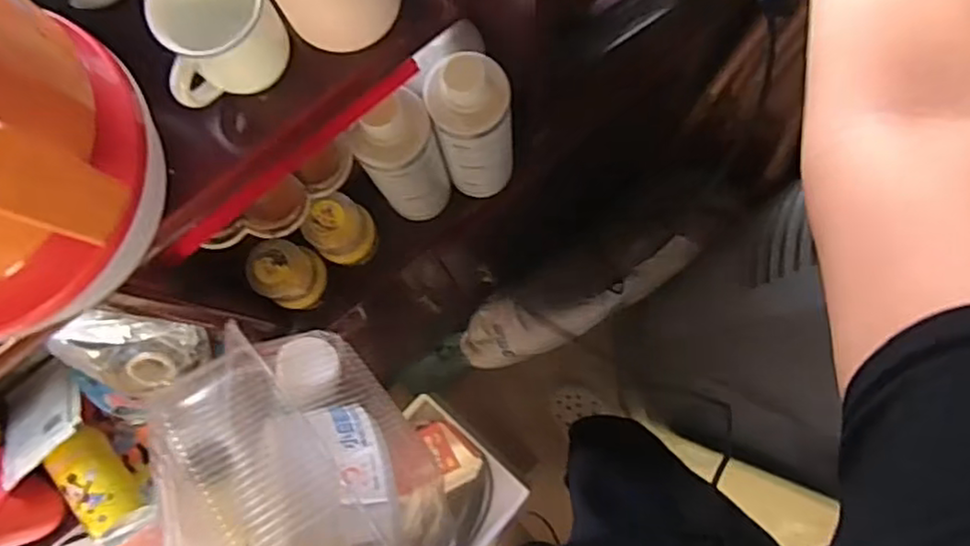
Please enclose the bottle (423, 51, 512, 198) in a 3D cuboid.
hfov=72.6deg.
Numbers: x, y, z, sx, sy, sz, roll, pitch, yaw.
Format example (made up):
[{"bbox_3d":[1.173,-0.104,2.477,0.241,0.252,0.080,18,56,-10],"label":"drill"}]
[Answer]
[{"bbox_3d":[-0.007,-0.112,0.534,0.063,0.183,0.053,-7,81,2],"label":"bottle"}]

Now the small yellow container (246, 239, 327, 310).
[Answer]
[{"bbox_3d":[-0.172,0.003,0.580,0.053,0.066,0.052,-7,81,2],"label":"small yellow container"}]

